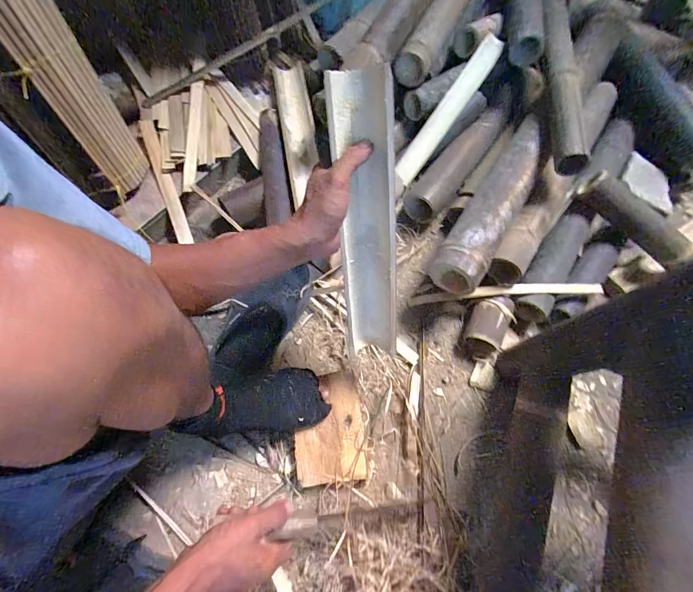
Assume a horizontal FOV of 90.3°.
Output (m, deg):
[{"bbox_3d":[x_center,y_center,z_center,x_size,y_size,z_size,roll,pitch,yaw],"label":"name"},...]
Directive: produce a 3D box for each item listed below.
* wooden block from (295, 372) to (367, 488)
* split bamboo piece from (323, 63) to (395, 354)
[{"bbox_3d":[-0.028,0.217,0.566,0.112,0.038,0.170,-5,69,-5],"label":"wooden block"},{"bbox_3d":[0.028,-0.073,0.431,0.070,0.351,0.027,-10,32,-7],"label":"split bamboo piece"}]

